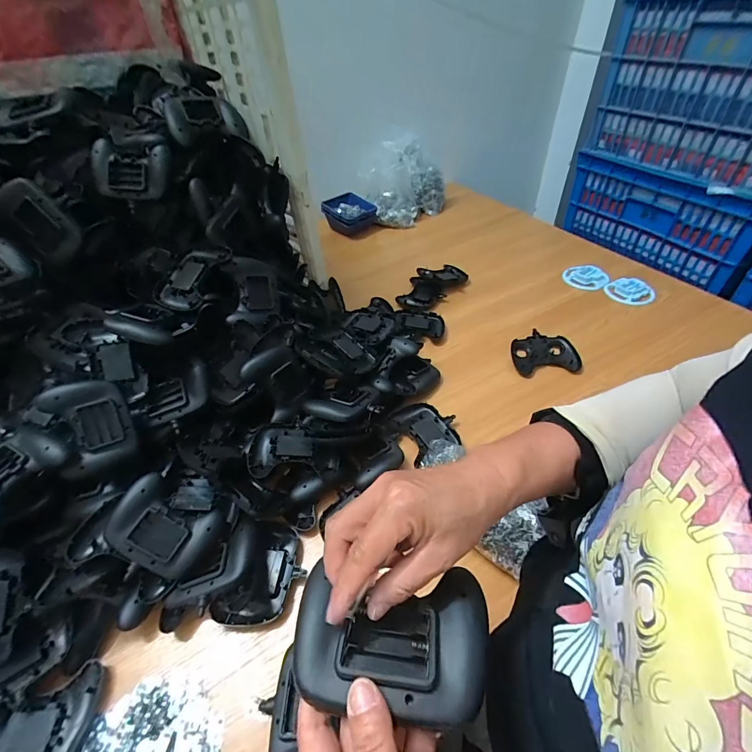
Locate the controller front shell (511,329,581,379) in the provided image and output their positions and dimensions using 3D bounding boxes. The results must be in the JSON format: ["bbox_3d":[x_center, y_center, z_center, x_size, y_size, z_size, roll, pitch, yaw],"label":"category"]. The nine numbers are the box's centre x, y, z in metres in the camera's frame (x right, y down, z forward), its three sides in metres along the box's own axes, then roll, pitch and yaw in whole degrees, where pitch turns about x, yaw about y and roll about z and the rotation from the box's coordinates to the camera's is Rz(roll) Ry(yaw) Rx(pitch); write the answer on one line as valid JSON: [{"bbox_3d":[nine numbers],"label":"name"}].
[{"bbox_3d":[0.334,-0.044,0.746,0.122,0.028,0.096,-6,45,-3],"label":"controller front shell"}]

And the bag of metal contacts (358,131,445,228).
[{"bbox_3d":[0.097,-0.606,1.197,0.256,0.244,0.121,-10,46,-7],"label":"bag of metal contacts"}]

